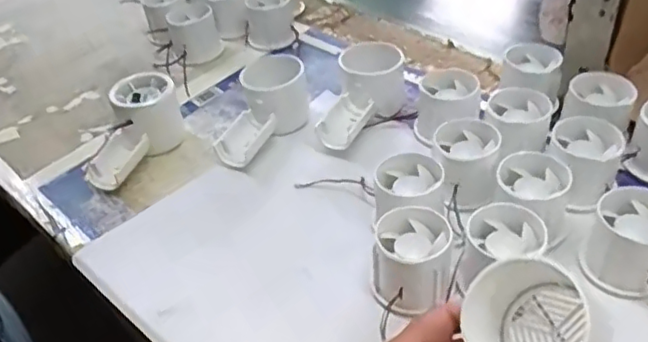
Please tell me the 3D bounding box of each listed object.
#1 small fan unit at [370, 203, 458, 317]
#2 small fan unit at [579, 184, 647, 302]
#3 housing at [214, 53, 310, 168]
[{"bbox_3d":[0.062,0.067,0.427,0.053,0.060,0.066,8,42,16],"label":"small fan unit"},{"bbox_3d":[0.204,0.047,0.418,0.052,0.047,0.058,17,46,26],"label":"small fan unit"},{"bbox_3d":[-0.061,-0.055,0.566,0.051,0.060,0.105,26,50,33],"label":"housing"}]

